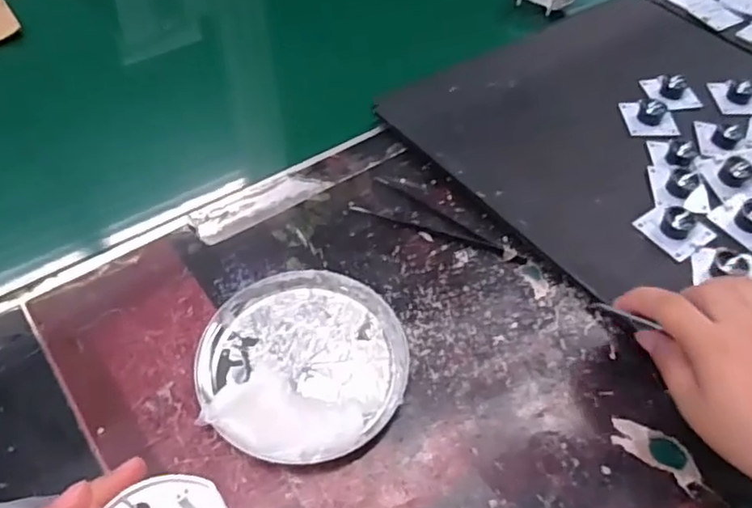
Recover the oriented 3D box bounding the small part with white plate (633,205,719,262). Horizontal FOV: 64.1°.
[{"bbox_3d":[0.223,-0.023,0.439,0.044,0.019,0.042,-27,58,-22],"label":"small part with white plate"}]

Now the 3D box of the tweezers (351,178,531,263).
[{"bbox_3d":[0.050,-0.023,0.450,0.131,0.005,0.036,25,55,16],"label":"tweezers"}]

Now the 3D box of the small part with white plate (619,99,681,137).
[{"bbox_3d":[0.240,-0.121,0.522,0.042,0.015,0.043,3,52,-1],"label":"small part with white plate"}]

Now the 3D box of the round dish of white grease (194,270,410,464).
[{"bbox_3d":[-0.045,0.063,0.373,0.126,0.025,0.125,2,52,-2],"label":"round dish of white grease"}]

